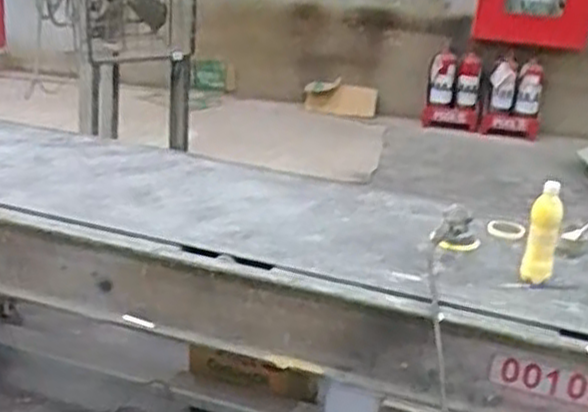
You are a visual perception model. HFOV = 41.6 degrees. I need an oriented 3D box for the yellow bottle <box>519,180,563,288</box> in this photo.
[{"bbox_3d":[0.508,0.056,1.579,0.064,0.208,0.051,11,21,16],"label":"yellow bottle"}]

